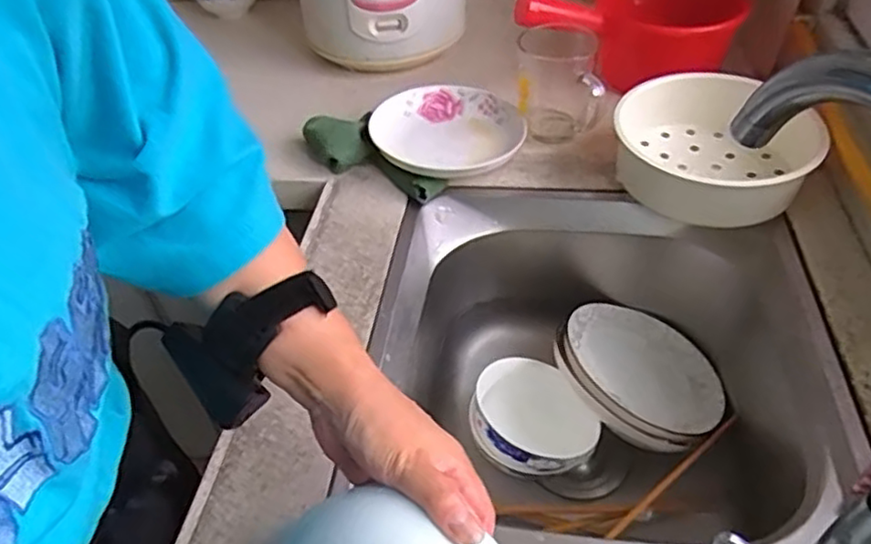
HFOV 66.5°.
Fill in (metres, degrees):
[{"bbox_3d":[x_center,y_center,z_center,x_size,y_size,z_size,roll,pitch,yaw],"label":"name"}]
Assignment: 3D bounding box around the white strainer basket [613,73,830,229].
[{"bbox_3d":[0.279,-0.117,0.669,0.174,0.074,0.183,20,49,24],"label":"white strainer basket"}]

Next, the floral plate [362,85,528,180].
[{"bbox_3d":[0.009,-0.151,0.754,0.171,0.042,0.159,-3,44,3],"label":"floral plate"}]

